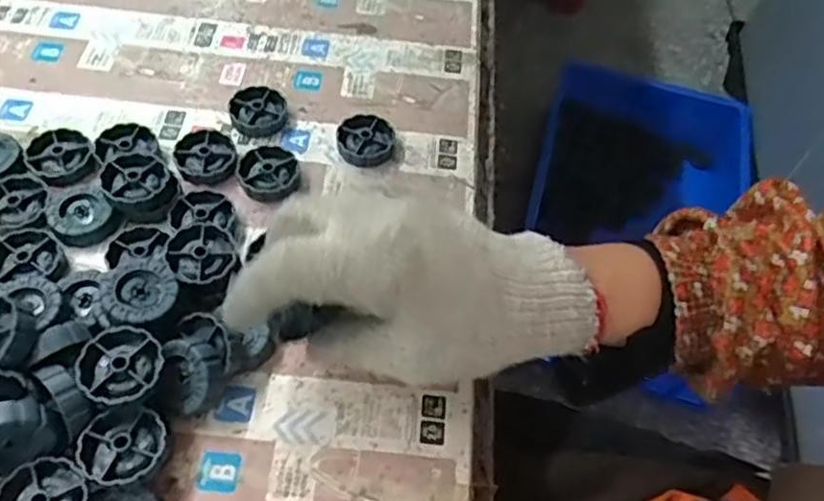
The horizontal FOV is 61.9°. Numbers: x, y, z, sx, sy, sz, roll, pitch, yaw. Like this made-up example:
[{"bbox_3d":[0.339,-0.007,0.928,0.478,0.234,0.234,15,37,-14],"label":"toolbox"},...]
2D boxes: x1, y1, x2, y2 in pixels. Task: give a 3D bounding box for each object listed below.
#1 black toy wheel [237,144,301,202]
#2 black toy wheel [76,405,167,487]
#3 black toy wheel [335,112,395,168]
[{"bbox_3d":[-0.091,-0.051,0.441,0.037,0.008,0.041,8,58,1],"label":"black toy wheel"},{"bbox_3d":[-0.138,0.094,0.330,0.038,0.012,0.037,2,58,-3],"label":"black toy wheel"},{"bbox_3d":[-0.032,-0.076,0.466,0.038,0.011,0.046,-2,58,-6],"label":"black toy wheel"}]

